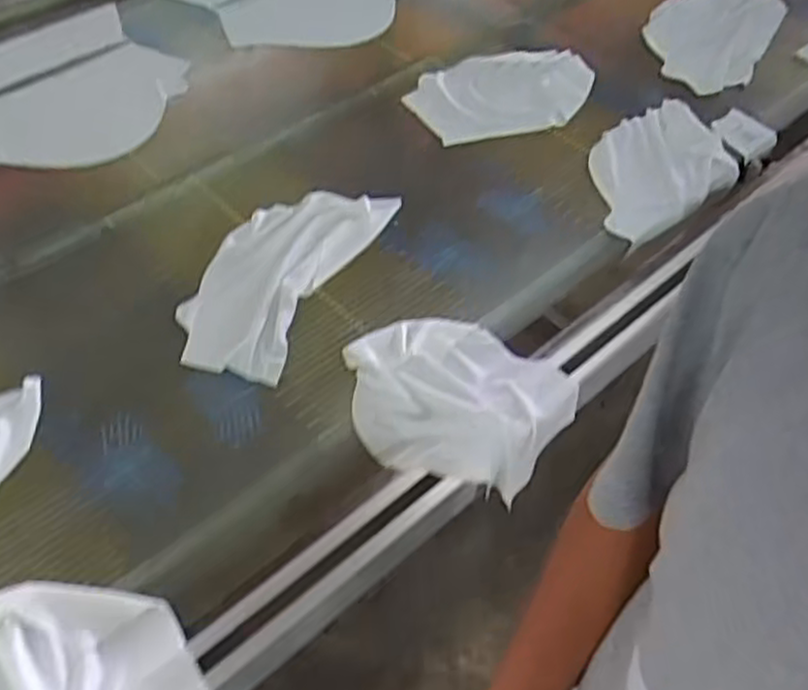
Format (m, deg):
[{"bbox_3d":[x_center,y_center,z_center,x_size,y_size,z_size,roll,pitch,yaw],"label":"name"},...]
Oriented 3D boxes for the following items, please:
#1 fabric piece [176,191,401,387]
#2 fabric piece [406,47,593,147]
[{"bbox_3d":[-0.168,-0.103,1.033,0.176,0.024,0.347,20,54,15],"label":"fabric piece"},{"bbox_3d":[0.172,-0.430,1.299,0.335,0.017,0.210,-12,58,-14],"label":"fabric piece"}]

